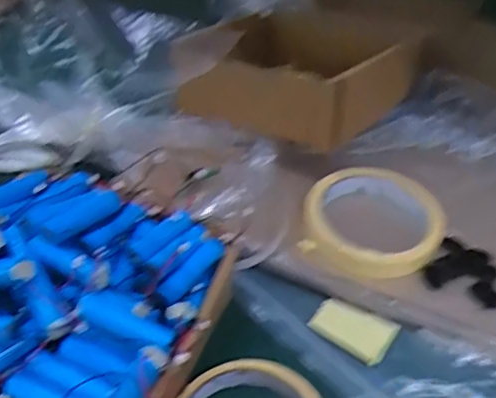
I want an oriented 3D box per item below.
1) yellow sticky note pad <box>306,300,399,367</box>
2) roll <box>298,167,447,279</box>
[{"bbox_3d":[0.071,0.086,0.378,0.051,0.005,0.035,30,51,23],"label":"yellow sticky note pad"},{"bbox_3d":[0.094,0.012,0.418,0.098,0.022,0.096,2,46,-2],"label":"roll"}]

